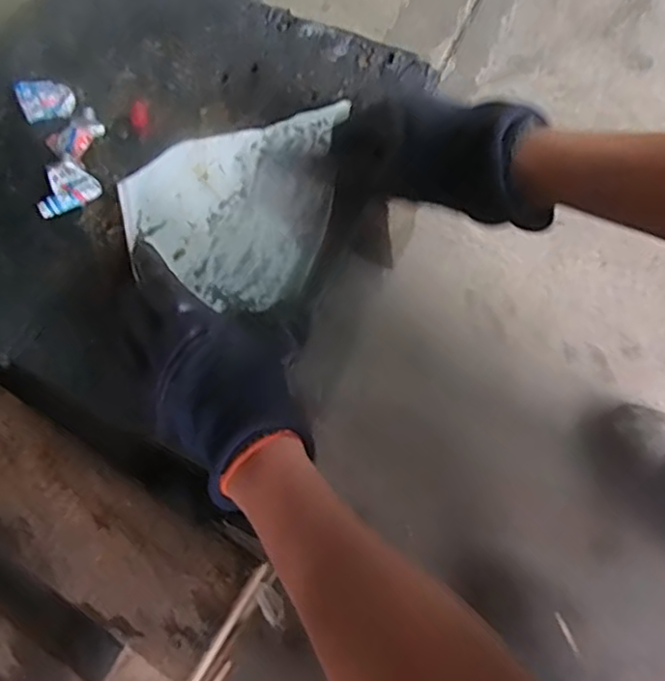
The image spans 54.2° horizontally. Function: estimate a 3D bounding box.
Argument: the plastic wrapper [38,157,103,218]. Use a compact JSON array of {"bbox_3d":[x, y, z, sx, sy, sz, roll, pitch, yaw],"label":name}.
[{"bbox_3d":[-0.197,-0.113,0.476,0.045,0.016,0.030,-26,73,-3],"label":"plastic wrapper"}]

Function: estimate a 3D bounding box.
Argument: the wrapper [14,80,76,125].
[{"bbox_3d":[-0.216,-0.183,0.489,0.038,0.032,0.017,-28,73,-4],"label":"wrapper"}]

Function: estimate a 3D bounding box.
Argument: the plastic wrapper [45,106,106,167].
[{"bbox_3d":[-0.191,-0.153,0.490,0.041,0.016,0.037,-37,74,-11],"label":"plastic wrapper"}]

